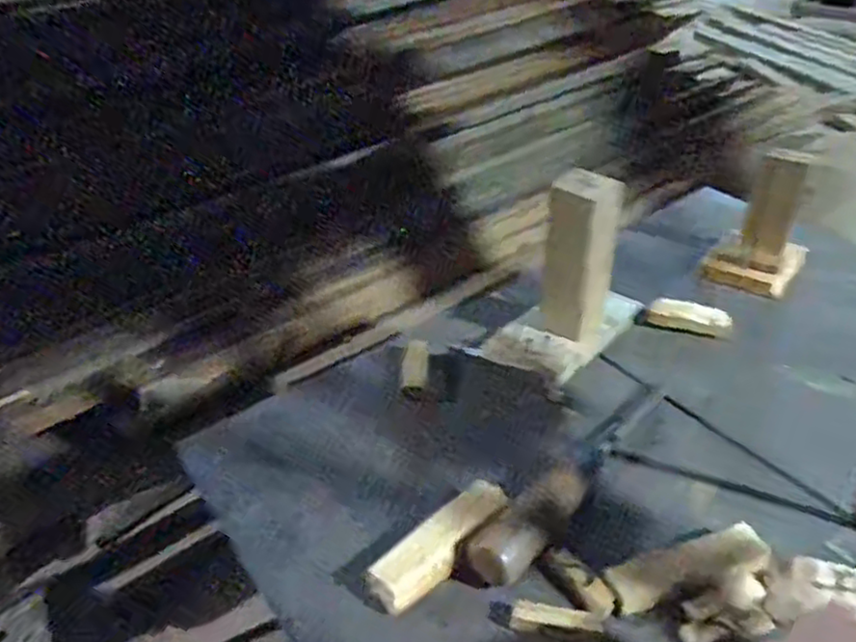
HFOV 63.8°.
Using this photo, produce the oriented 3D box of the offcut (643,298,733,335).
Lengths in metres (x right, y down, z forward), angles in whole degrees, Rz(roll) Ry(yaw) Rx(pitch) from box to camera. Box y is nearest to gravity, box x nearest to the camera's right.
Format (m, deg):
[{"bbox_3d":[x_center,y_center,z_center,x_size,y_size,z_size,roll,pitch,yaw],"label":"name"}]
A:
[{"bbox_3d":[0.224,-0.004,0.592,0.069,0.022,0.021,10,39,18],"label":"offcut"}]

